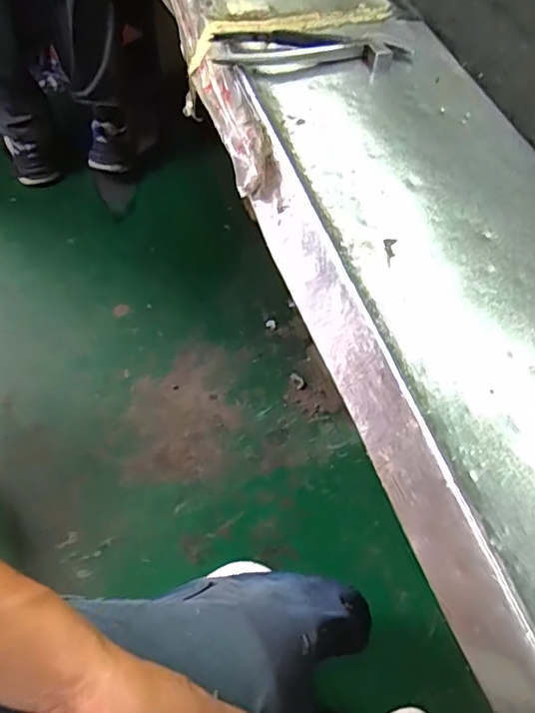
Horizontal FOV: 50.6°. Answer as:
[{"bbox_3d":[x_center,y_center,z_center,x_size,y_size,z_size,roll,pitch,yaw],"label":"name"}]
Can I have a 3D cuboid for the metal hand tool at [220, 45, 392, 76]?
[{"bbox_3d":[0.037,-0.285,0.540,0.166,0.008,0.030,-4,58,-7],"label":"metal hand tool"}]

